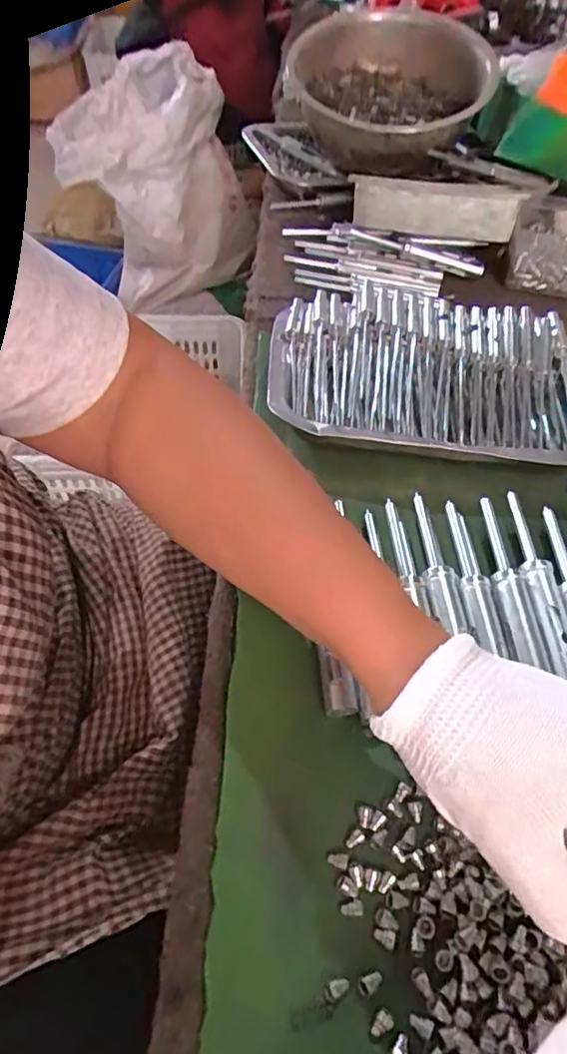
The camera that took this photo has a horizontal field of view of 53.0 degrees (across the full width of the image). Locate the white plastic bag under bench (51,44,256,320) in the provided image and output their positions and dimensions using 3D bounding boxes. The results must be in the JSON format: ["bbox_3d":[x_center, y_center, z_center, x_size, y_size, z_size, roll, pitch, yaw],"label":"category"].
[{"bbox_3d":[-0.293,-0.769,1.279,0.381,0.359,0.310,-17,56,-14],"label":"white plastic bag under bench"}]

